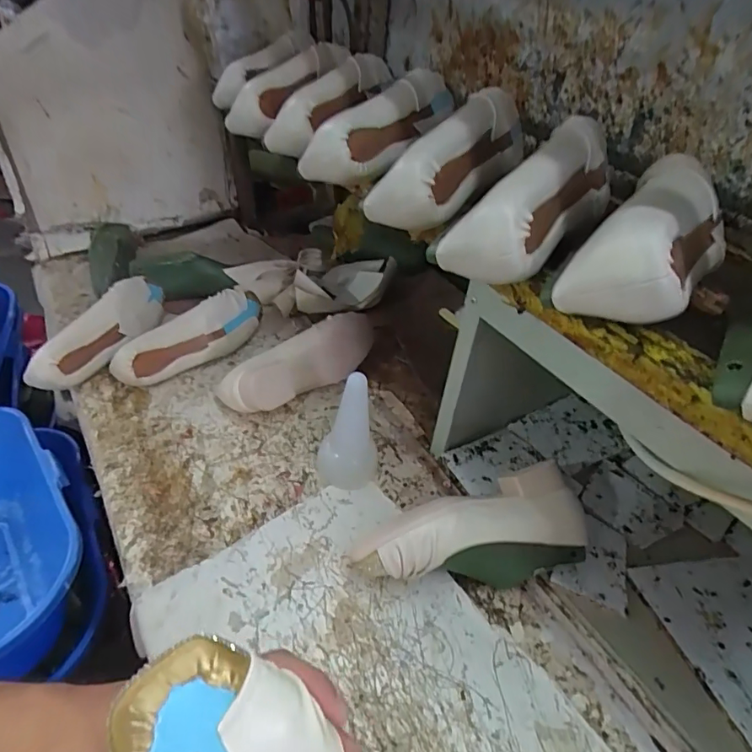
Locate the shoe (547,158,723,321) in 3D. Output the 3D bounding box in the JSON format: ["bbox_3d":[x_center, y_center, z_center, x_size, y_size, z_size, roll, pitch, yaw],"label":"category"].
[{"bbox_3d":[0.174,-0.084,0.302,0.069,0.055,0.150,34,48,25],"label":"shoe"}]

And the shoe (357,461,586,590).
[{"bbox_3d":[0.089,0.150,0.468,0.225,0.077,0.082,-5,42,-10],"label":"shoe"}]

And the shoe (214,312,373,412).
[{"bbox_3d":[-0.084,-0.018,0.645,0.239,0.073,0.074,-30,52,-33],"label":"shoe"}]

